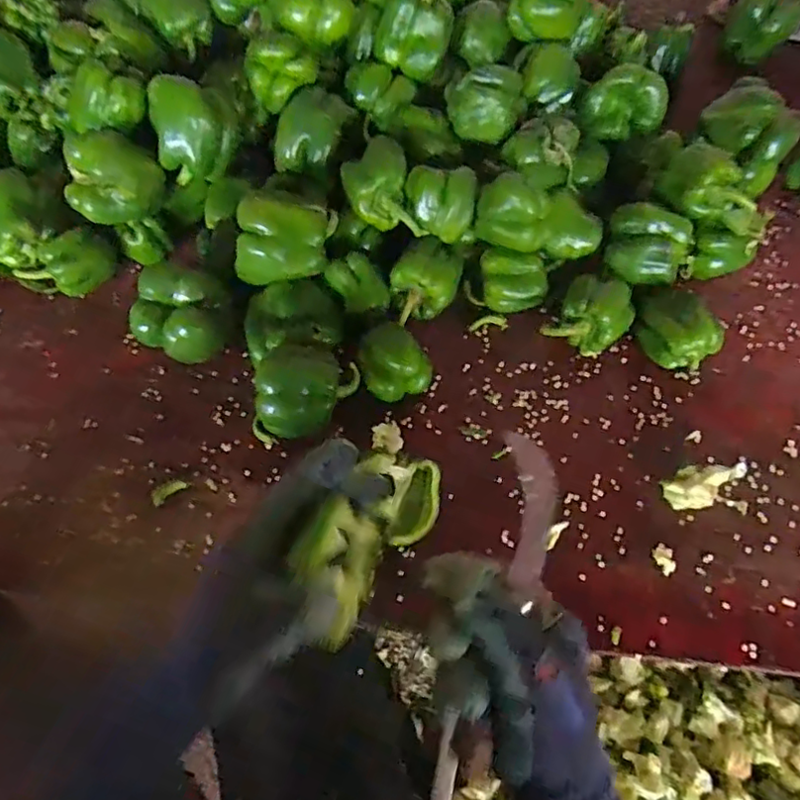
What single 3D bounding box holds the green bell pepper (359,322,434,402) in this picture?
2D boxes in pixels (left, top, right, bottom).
[{"bbox_3d":[-0.007,-0.037,0.546,0.058,0.059,0.060,-1,58,2],"label":"green bell pepper"}]

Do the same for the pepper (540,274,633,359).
[{"bbox_3d":[0.184,-0.077,0.573,0.066,0.050,0.075,31,64,20],"label":"pepper"}]

